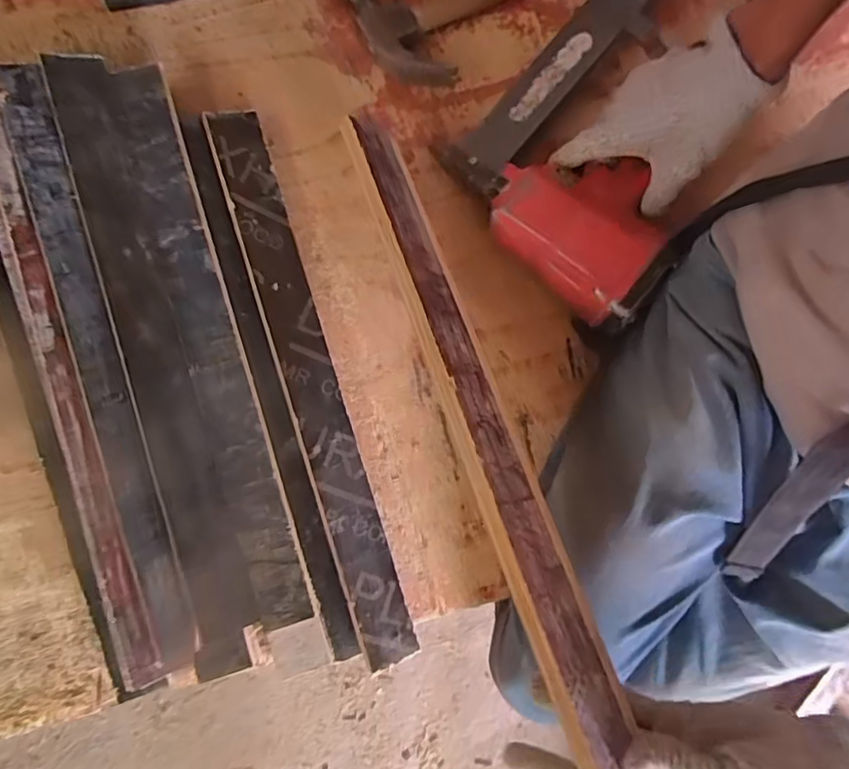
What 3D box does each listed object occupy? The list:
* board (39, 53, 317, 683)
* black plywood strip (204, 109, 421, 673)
[{"bbox_3d":[-0.204,-0.028,0.472,0.090,0.016,0.515,-15,88,-19],"label":"board"},{"bbox_3d":[-0.099,-0.003,0.487,0.046,0.009,0.491,-16,87,-24],"label":"black plywood strip"}]

